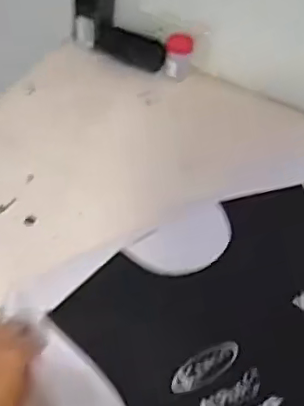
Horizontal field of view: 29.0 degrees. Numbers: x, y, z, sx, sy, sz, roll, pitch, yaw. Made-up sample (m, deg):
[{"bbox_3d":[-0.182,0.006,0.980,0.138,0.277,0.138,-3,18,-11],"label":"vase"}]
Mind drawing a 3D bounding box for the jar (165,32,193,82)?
[{"bbox_3d":[0.044,-0.246,0.982,0.047,0.056,0.052,7,48,1],"label":"jar"}]

